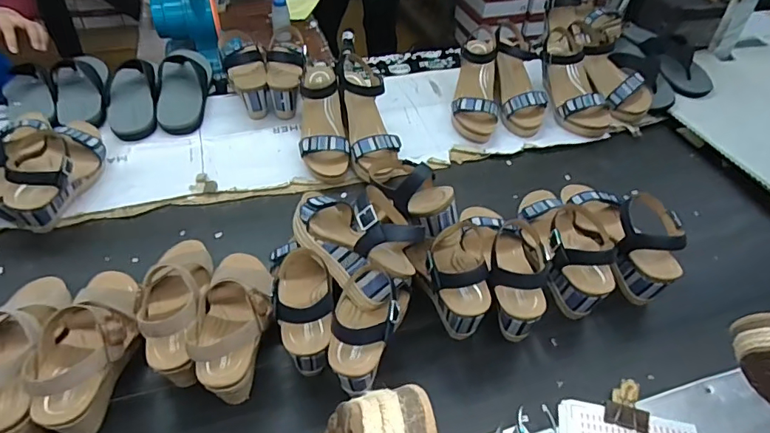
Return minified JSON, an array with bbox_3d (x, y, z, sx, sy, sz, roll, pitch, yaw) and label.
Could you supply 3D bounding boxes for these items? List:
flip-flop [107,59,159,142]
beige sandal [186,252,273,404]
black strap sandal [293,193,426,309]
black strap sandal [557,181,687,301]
[{"bbox_3d":[-0.512,-0.245,0.999,0.100,0.048,0.220,-10,60,-14],"label":"flip-flop"},{"bbox_3d":[-0.199,0.127,0.670,0.094,0.108,0.226,-4,31,-8],"label":"beige sandal"},{"bbox_3d":[-0.047,0.021,0.688,0.102,0.104,0.228,-28,52,-29],"label":"black strap sandal"},{"bbox_3d":[0.367,0.019,0.778,0.081,0.128,0.234,-9,45,-13],"label":"black strap sandal"}]

